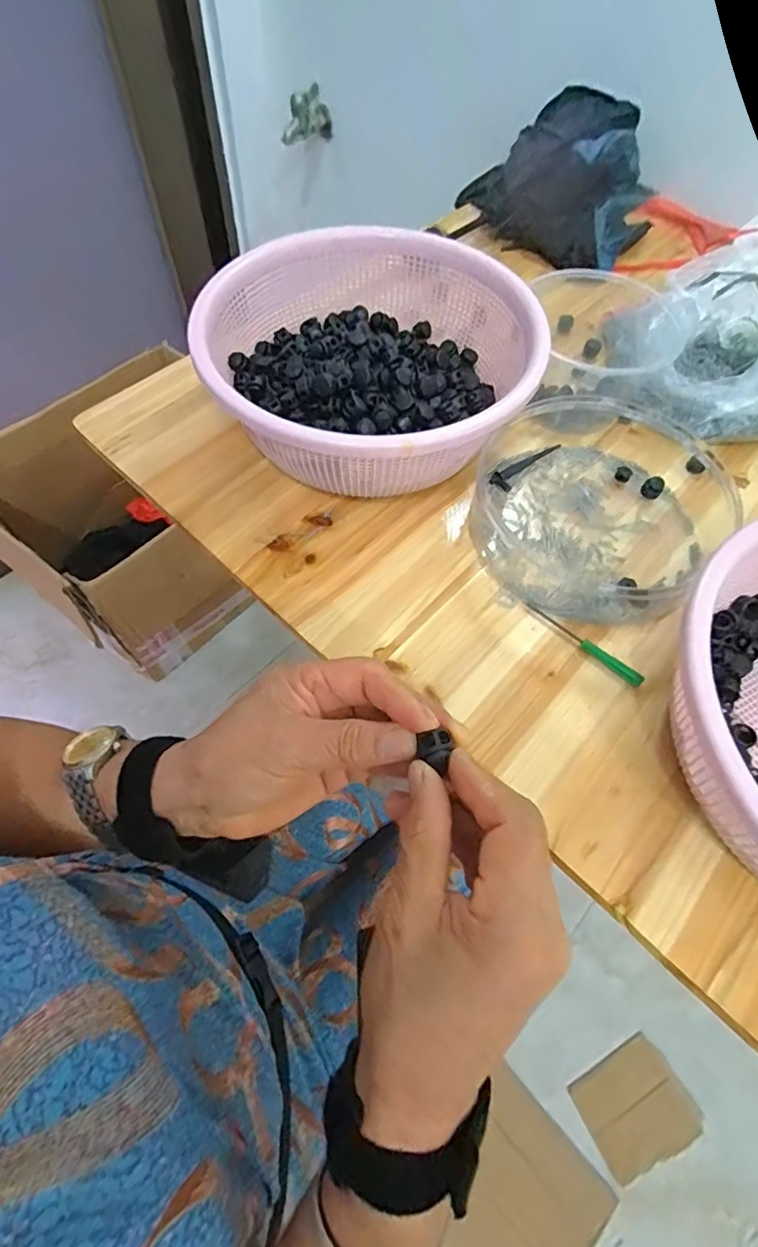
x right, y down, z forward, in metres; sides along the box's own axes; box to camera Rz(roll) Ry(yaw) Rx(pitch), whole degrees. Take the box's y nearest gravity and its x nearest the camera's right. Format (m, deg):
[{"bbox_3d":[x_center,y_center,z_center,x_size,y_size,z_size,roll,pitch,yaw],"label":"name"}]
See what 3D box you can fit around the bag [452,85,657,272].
[{"bbox_3d":[0.222,-0.547,0.675,0.219,0.110,0.202,13,61,5],"label":"bag"}]

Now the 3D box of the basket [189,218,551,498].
[{"bbox_3d":[-0.016,-0.216,0.478,0.276,0.110,0.266,3,61,-1],"label":"basket"}]

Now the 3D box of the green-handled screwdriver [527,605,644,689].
[{"bbox_3d":[0.153,0.014,0.409,0.097,0.010,0.008,40,67,18],"label":"green-handled screwdriver"}]

